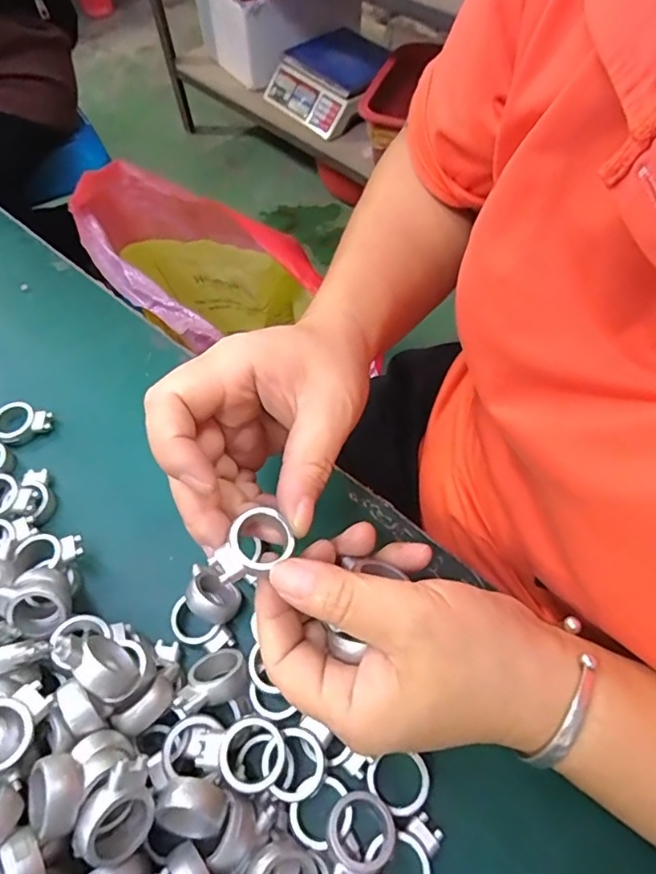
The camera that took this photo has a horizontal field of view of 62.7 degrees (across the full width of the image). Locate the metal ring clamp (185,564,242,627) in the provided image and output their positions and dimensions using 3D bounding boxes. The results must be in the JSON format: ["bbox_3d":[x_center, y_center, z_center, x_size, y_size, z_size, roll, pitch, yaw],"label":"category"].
[{"bbox_3d":[-0.058,0.078,0.263,0.032,0.016,0.022,30,65,19],"label":"metal ring clamp"}]

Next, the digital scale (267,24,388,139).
[{"bbox_3d":[0.017,-0.938,1.418,0.265,0.115,0.270,37,67,21],"label":"digital scale"}]

